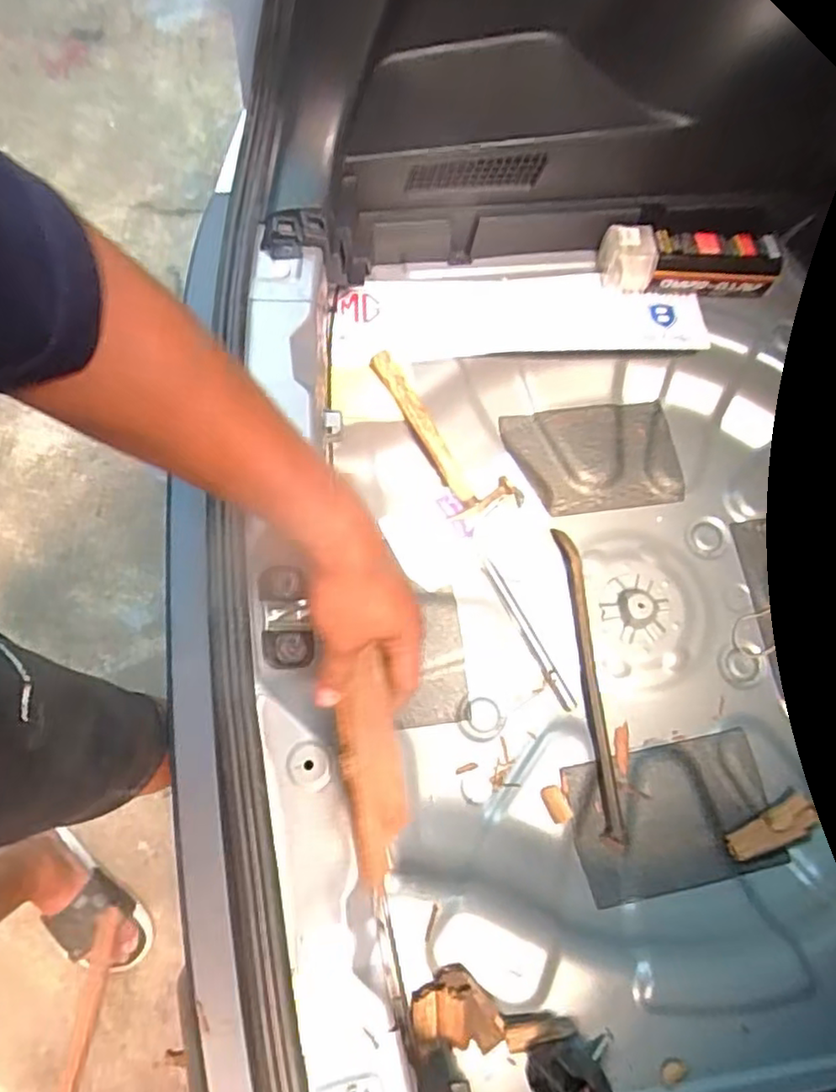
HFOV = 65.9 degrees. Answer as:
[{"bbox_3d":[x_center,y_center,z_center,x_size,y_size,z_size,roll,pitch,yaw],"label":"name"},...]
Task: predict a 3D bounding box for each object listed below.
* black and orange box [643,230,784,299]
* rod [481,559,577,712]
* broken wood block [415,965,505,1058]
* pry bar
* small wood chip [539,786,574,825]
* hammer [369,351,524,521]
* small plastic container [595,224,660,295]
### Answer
[{"bbox_3d":[0.377,-0.356,0.823,0.158,0.057,0.060,3,71,0],"label":"black and orange box"},{"bbox_3d":[0.137,0.110,0.806,0.019,0.010,0.207,-26,73,-10],"label":"rod"},{"bbox_3d":[0.034,0.442,0.596,0.071,0.028,0.075,-39,76,-13],"label":"broken wood block"},{"bbox_3d":[0.205,0.157,0.773,0.026,0.024,0.365,-5,71,-3],"label":"pry bar"},{"bbox_3d":[0.157,0.294,0.732,0.023,0.004,0.041,-28,74,-10],"label":"small wood chip"},{"bbox_3d":[0.025,-0.130,0.810,0.085,0.034,0.251,-44,107,-14],"label":"hammer"},{"bbox_3d":[0.266,-0.364,0.822,0.073,0.064,0.066,-1,71,-1],"label":"small plastic container"}]

